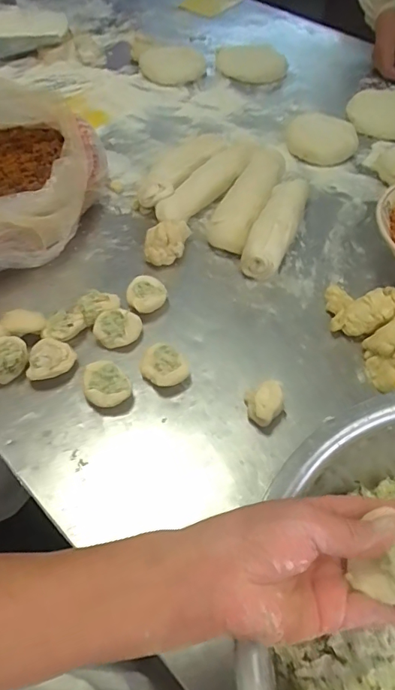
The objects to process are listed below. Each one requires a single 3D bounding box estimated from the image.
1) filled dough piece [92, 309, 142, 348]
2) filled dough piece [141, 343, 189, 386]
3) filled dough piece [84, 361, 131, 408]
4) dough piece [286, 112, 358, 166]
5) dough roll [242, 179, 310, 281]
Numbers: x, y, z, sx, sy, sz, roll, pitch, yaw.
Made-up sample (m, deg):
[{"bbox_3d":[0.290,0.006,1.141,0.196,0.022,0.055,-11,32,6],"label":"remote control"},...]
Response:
[{"bbox_3d":[-0.094,-0.020,0.555,0.055,0.030,0.039,-15,55,-11],"label":"filled dough piece"},{"bbox_3d":[-0.037,0.024,0.533,0.053,0.027,0.049,0,54,0],"label":"filled dough piece"},{"bbox_3d":[-0.101,0.044,0.516,0.046,0.023,0.055,-25,58,-18],"label":"filled dough piece"},{"bbox_3d":[0.205,-0.344,0.785,0.117,0.041,0.082,19,56,13],"label":"dough piece"},{"bbox_3d":[0.113,-0.171,0.664,0.055,0.043,0.193,21,56,14],"label":"dough roll"}]

